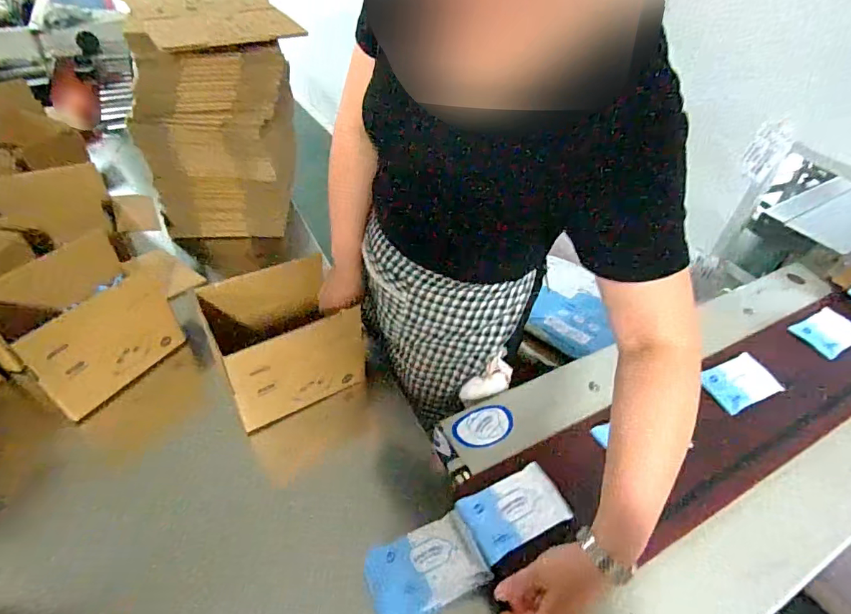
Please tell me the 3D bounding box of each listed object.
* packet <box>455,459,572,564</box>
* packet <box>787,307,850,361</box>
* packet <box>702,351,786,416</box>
[{"bbox_3d":[0.118,0.272,0.643,0.140,0.041,0.092,-18,50,-20],"label":"packet"},{"bbox_3d":[0.854,0.051,1.006,0.139,0.019,0.095,-20,50,-21],"label":"packet"},{"bbox_3d":[0.565,0.133,0.860,0.149,0.014,0.090,-17,49,-19],"label":"packet"}]

